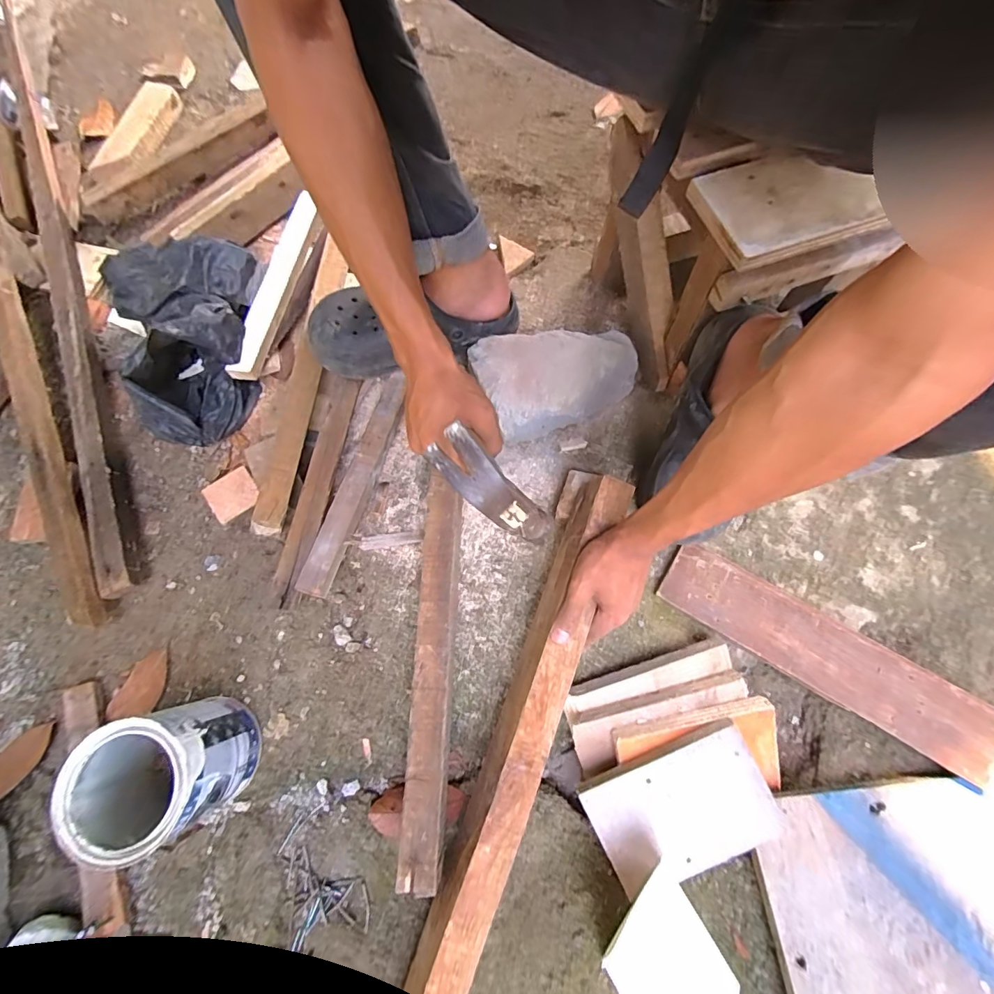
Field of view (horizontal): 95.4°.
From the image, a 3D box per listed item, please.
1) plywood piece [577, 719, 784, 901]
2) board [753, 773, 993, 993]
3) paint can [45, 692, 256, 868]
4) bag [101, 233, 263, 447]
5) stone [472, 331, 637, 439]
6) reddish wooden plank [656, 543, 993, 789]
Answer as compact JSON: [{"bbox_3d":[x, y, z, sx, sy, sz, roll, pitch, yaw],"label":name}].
[{"bbox_3d":[0.181,0.306,0.440,0.166,0.017,0.117,-26,87,2],"label":"plywood piece"},{"bbox_3d":[0.385,0.409,0.415,0.245,0.024,0.249,-7,71,0],"label":"board"},{"bbox_3d":[-0.314,0.262,0.437,0.111,0.133,0.108,-1,72,2],"label":"paint can"},{"bbox_3d":[-0.394,-0.230,0.593,0.183,0.092,0.279,-22,72,-5],"label":"bag"},{"bbox_3d":[0.076,-0.160,0.599,0.198,0.072,0.134,-22,72,-5],"label":"stone"},{"bbox_3d":[0.353,0.168,0.501,0.346,0.031,0.082,31,75,12],"label":"reddish wooden plank"}]

